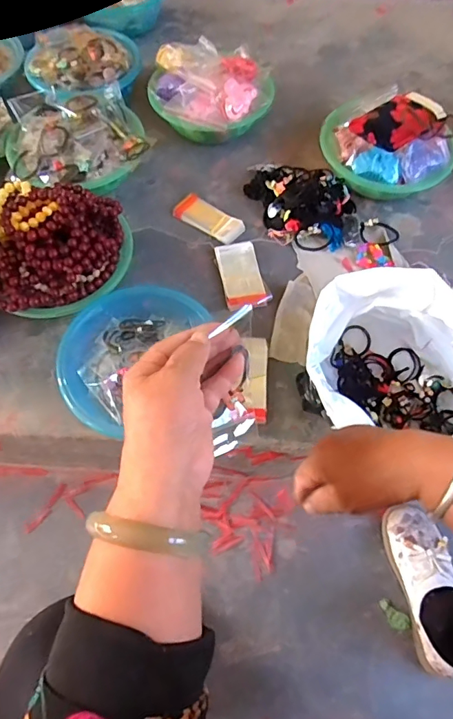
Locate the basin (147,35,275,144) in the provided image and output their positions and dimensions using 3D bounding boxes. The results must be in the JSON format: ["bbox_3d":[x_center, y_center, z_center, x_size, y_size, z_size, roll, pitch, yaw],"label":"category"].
[{"bbox_3d":[-0.028,-0.530,0.915,0.230,0.109,0.210,0,64,0],"label":"basin"}]

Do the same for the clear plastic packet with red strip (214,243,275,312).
[{"bbox_3d":[0.026,-0.140,0.768,0.070,0.028,0.124,-13,64,-6],"label":"clear plastic packet with red strip"}]

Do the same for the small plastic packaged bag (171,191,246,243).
[{"bbox_3d":[-0.030,-0.252,0.826,0.129,0.015,0.056,33,68,15],"label":"small plastic packaged bag"}]

